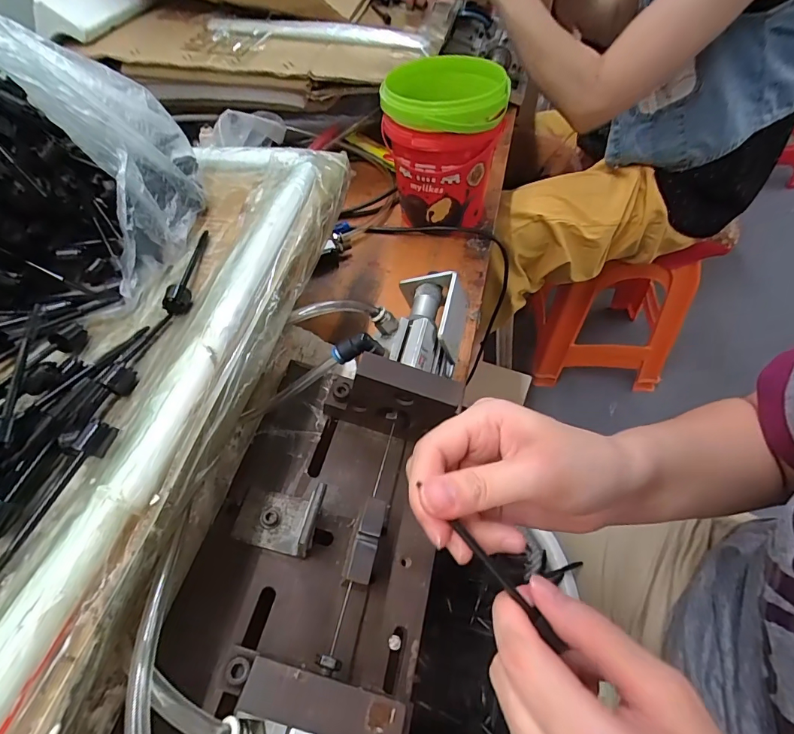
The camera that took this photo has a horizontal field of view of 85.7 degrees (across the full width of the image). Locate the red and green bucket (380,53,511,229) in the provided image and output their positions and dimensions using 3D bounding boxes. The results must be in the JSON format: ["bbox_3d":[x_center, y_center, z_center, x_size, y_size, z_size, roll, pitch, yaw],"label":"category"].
[{"bbox_3d":[0.059,-0.265,0.517,0.126,0.156,0.148,5,54,10],"label":"red and green bucket"}]

